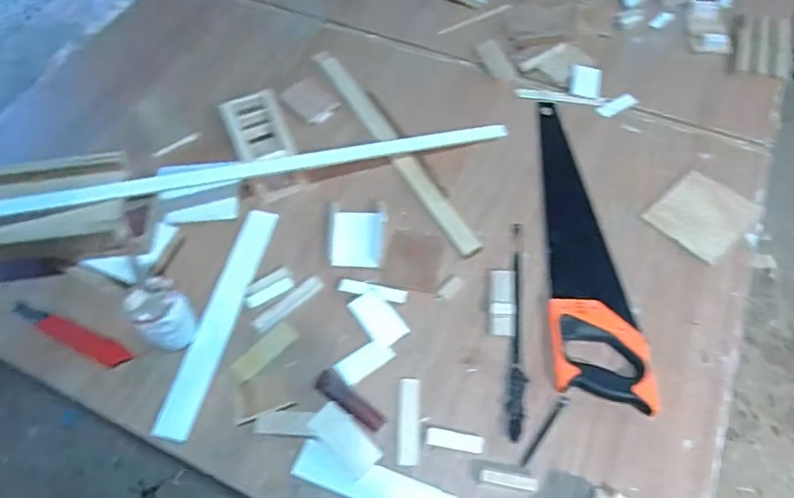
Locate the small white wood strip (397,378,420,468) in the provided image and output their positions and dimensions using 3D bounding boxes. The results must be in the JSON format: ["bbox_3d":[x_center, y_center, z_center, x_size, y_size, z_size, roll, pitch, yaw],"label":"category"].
[{"bbox_3d":[0.015,0.207,0.687,0.026,0.006,0.104,1,57,2],"label":"small white wood strip"}]

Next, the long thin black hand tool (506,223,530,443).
[{"bbox_3d":[0.160,0.091,0.752,0.022,0.021,0.313,5,58,5],"label":"long thin black hand tool"}]

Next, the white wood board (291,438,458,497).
[{"bbox_3d":[-0.027,0.272,0.653,0.187,0.015,0.044,17,59,12],"label":"white wood board"}]

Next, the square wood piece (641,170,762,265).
[{"bbox_3d":[0.454,-0.055,0.836,0.131,0.011,0.116,-36,64,-20],"label":"square wood piece"}]

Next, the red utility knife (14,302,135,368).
[{"bbox_3d":[-0.439,0.113,0.759,0.187,0.025,0.029,20,60,14],"label":"red utility knife"}]

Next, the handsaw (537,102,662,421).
[{"bbox_3d":[0.267,-0.031,0.827,0.120,0.029,0.530,2,57,3],"label":"handsaw"}]

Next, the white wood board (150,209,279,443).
[{"bbox_3d":[-0.237,0.087,0.768,0.048,0.008,0.335,10,58,8],"label":"white wood board"}]

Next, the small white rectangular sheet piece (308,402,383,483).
[{"bbox_3d":[-0.062,0.225,0.669,0.045,0.006,0.087,-44,75,-5],"label":"small white rectangular sheet piece"}]

